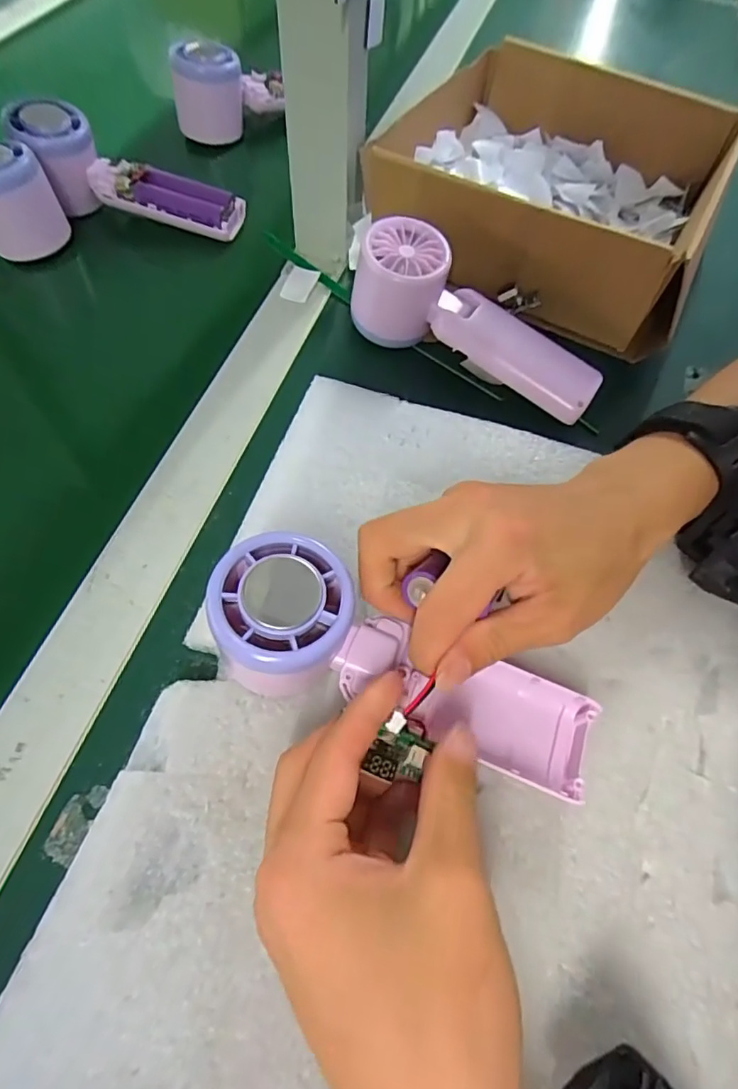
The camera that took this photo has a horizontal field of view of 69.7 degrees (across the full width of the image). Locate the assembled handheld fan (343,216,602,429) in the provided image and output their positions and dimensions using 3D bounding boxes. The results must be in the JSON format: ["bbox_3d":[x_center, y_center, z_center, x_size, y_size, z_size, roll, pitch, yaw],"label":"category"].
[{"bbox_3d":[0.066,-0.133,0.331,0.159,0.052,0.048,31,65,0],"label":"assembled handheld fan"}]

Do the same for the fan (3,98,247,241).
[{"bbox_3d":[-0.177,-0.266,0.395,0.160,0.048,0.045,18,62,-10],"label":"fan"}]

